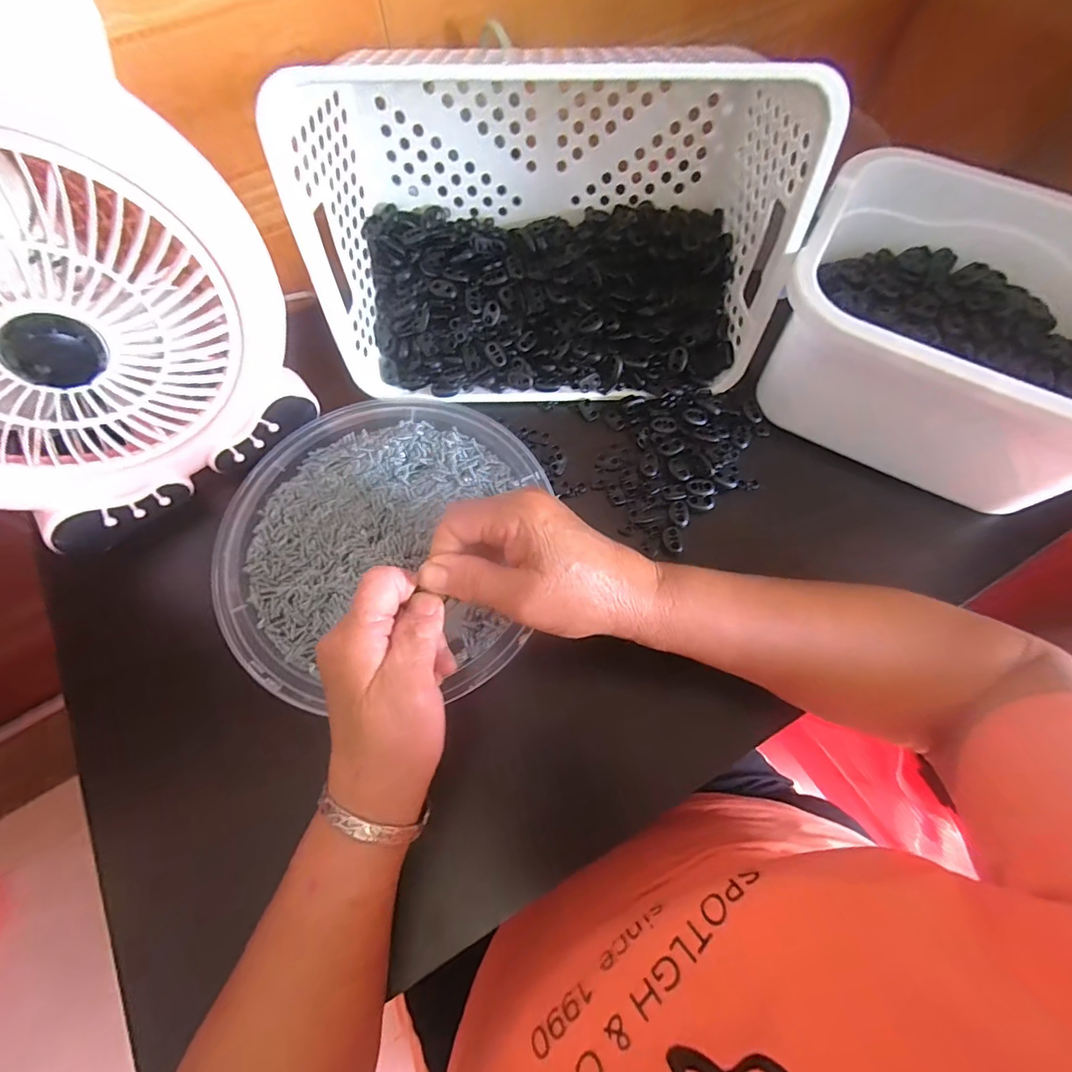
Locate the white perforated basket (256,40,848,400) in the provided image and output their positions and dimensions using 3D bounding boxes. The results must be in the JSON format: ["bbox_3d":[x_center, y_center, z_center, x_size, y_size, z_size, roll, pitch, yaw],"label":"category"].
[{"bbox_3d":[0.009,-0.216,0.357,0.306,0.167,0.144,0,68,0],"label":"white perforated basket"}]

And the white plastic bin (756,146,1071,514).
[{"bbox_3d":[0.297,-0.137,0.351,0.242,0.109,0.187,27,71,10],"label":"white plastic bin"}]

